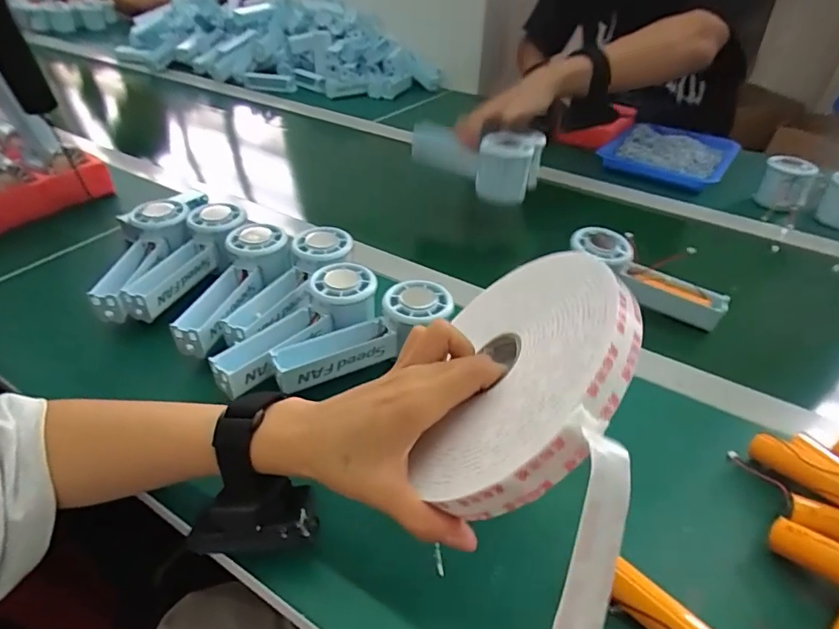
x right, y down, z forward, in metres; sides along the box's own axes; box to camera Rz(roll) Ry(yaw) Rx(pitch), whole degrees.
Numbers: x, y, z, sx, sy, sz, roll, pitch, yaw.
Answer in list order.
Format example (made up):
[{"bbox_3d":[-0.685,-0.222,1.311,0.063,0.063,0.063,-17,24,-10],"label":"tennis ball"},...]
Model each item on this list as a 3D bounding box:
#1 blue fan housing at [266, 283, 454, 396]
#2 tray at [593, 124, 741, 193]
[{"bbox_3d":[-0.044,0.015,0.417,0.149,0.039,0.042,-17,43,-22],"label":"blue fan housing"},{"bbox_3d":[0.404,-0.257,0.831,0.170,0.031,0.223,26,44,26],"label":"tray"}]

